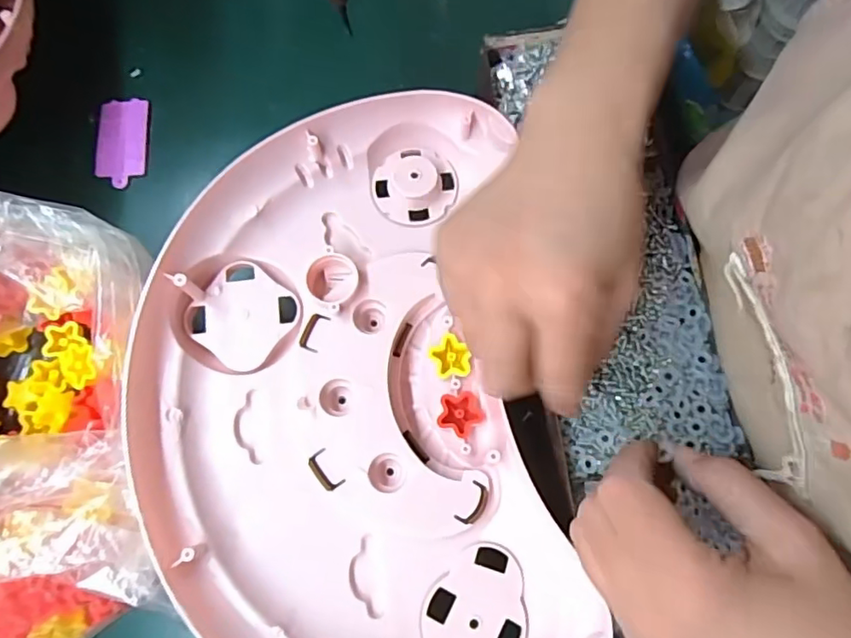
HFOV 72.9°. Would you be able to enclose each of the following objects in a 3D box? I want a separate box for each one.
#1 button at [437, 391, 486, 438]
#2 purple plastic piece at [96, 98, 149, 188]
[{"bbox_3d":[0.019,0.055,0.338,0.025,0.004,0.026,-42,80,-10],"label":"button"},{"bbox_3d":[-0.217,-0.127,0.412,0.033,0.008,0.064,-3,75,1],"label":"purple plastic piece"}]

